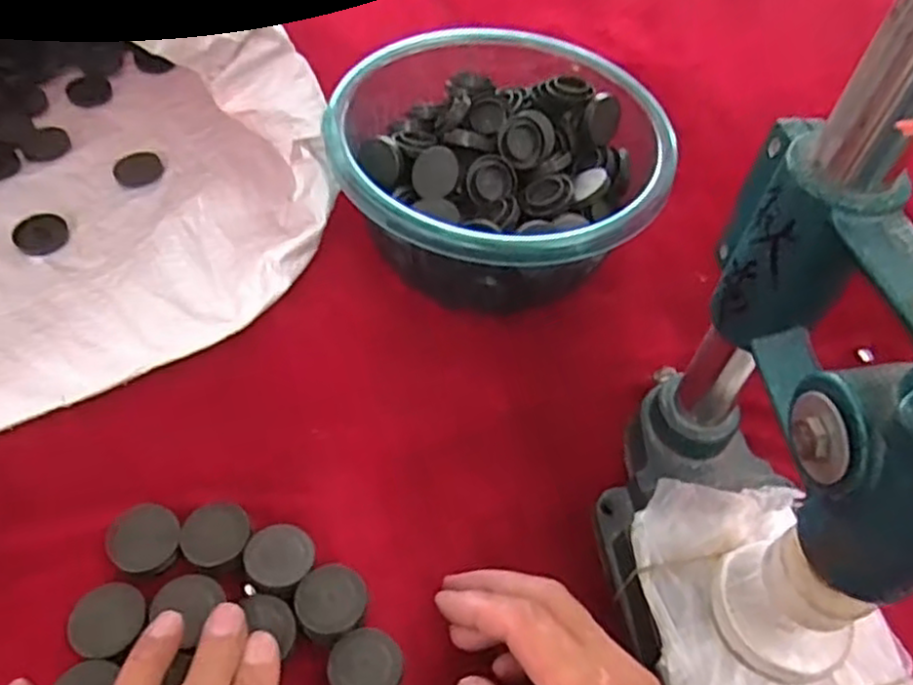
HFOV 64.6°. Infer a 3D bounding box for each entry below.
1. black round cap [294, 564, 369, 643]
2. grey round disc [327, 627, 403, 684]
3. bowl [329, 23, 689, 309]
[{"bbox_3d":[-0.059,0.126,0.344,0.033,0.026,0.034,3,52,-3],"label":"black round cap"},{"bbox_3d":[-0.041,0.148,0.328,0.032,0.014,0.032,3,52,-3],"label":"grey round disc"},{"bbox_3d":[0.026,-0.109,0.477,0.210,0.093,0.190,6,52,-1],"label":"bowl"}]

